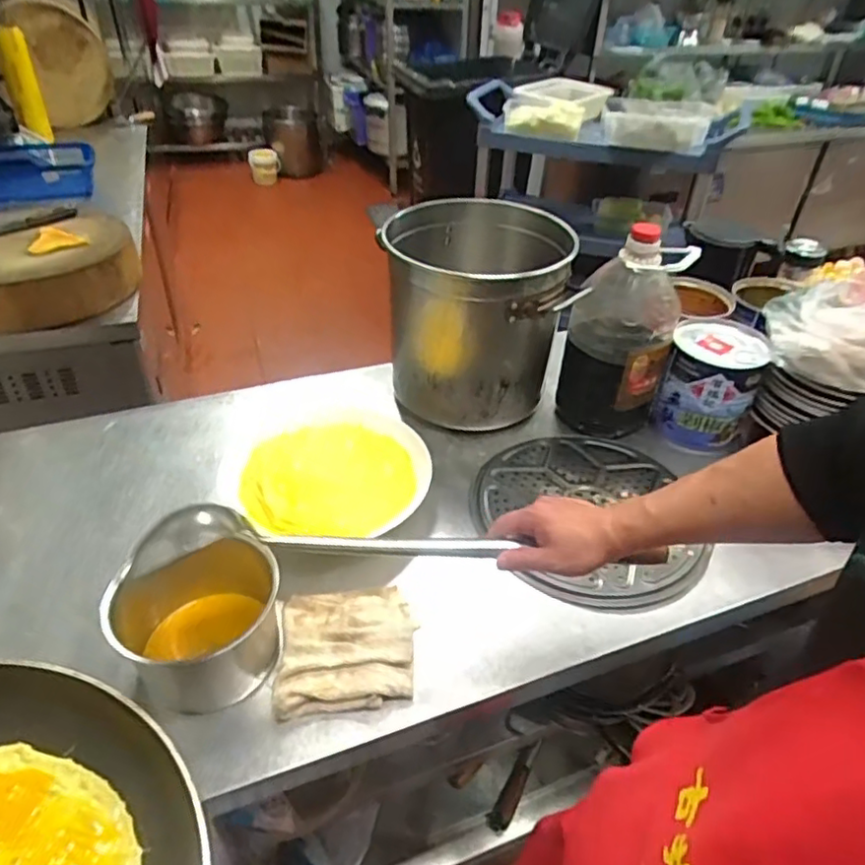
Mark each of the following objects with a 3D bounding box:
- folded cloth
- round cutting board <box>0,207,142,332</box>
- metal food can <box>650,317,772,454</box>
[{"bbox_3d":[-0.099,0.248,0.731,0.155,0.026,0.150,-5,39,-7],"label":"folded cloth"},{"bbox_3d":[-0.911,-0.376,1.408,0.444,0.113,0.426,-22,44,-28],"label":"round cutting board"},{"bbox_3d":[0.461,-0.077,1.049,0.142,0.163,0.170,22,43,25],"label":"metal food can"}]

